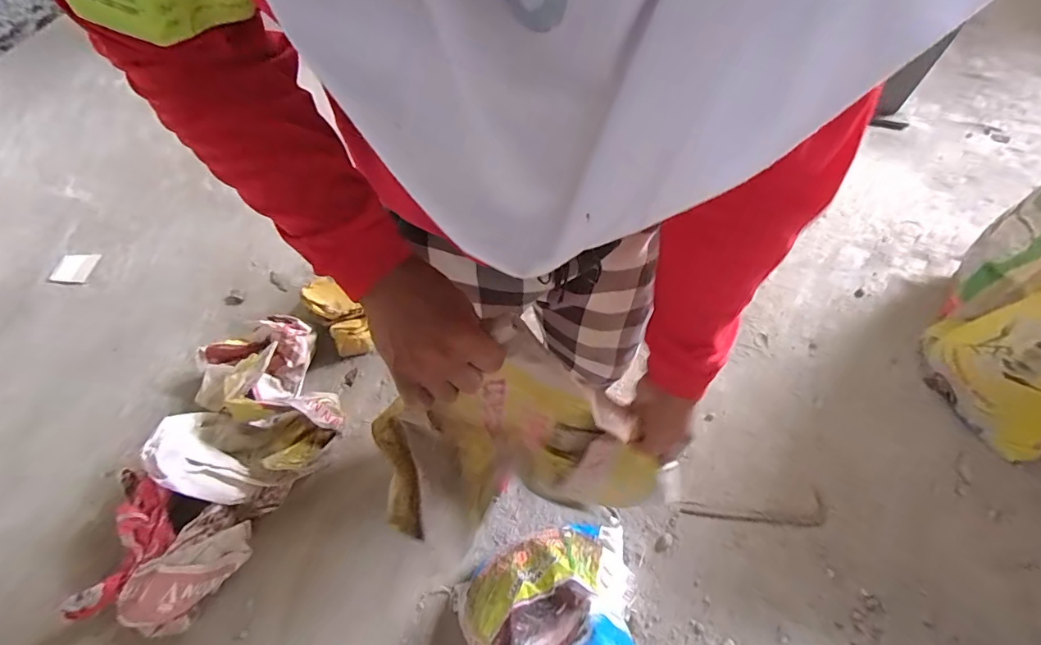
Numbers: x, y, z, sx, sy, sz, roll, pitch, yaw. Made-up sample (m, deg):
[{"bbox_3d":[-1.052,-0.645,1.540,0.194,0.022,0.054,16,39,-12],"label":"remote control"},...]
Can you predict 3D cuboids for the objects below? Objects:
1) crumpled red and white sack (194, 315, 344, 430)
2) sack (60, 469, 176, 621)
[{"bbox_3d":[-0.610,0.114,1.154,0.428,0.164,0.258,10,62,6],"label":"crumpled red and white sack"},{"bbox_3d":[-0.819,0.467,0.948,0.151,0.059,0.274,20,80,11],"label":"sack"}]

